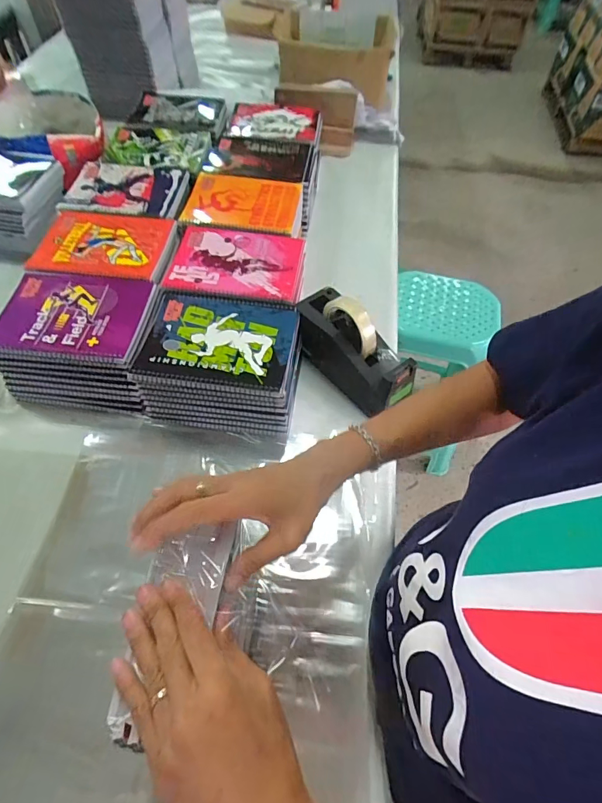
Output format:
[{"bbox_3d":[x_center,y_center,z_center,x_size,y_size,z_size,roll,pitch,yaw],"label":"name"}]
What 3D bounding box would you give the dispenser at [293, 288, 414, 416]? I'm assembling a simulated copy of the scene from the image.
[{"bbox_3d":[0.063,-0.081,0.619,0.091,0.099,0.190,-34,63,-22],"label":"dispenser"}]

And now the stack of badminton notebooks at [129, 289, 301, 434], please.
[{"bbox_3d":[-0.111,-0.061,0.607,0.206,0.093,0.173,7,56,3],"label":"stack of badminton notebooks"}]

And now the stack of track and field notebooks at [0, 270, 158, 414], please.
[{"bbox_3d":[-0.324,-0.090,0.629,0.202,0.102,0.181,5,56,1],"label":"stack of track and field notebooks"}]

